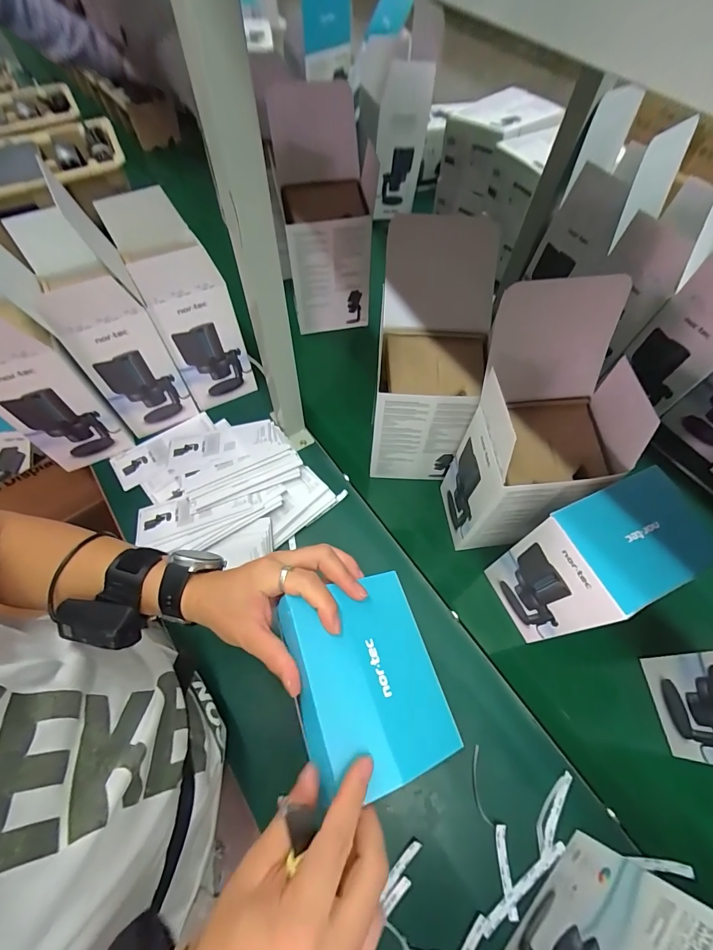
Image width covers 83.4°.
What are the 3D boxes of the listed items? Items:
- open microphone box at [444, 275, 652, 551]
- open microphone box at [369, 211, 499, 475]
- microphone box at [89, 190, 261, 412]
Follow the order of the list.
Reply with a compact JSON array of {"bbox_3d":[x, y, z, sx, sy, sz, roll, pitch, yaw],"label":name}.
[{"bbox_3d":[0.226,-0.043,0.517,0.160,0.339,0.166,-5,61,-2],"label":"open microphone box"},{"bbox_3d":[0.115,-0.172,0.605,0.160,0.311,0.245,6,61,5],"label":"open microphone box"},{"bbox_3d":[-0.273,-0.265,0.654,0.109,0.293,0.153,-26,64,-13],"label":"microphone box"}]

